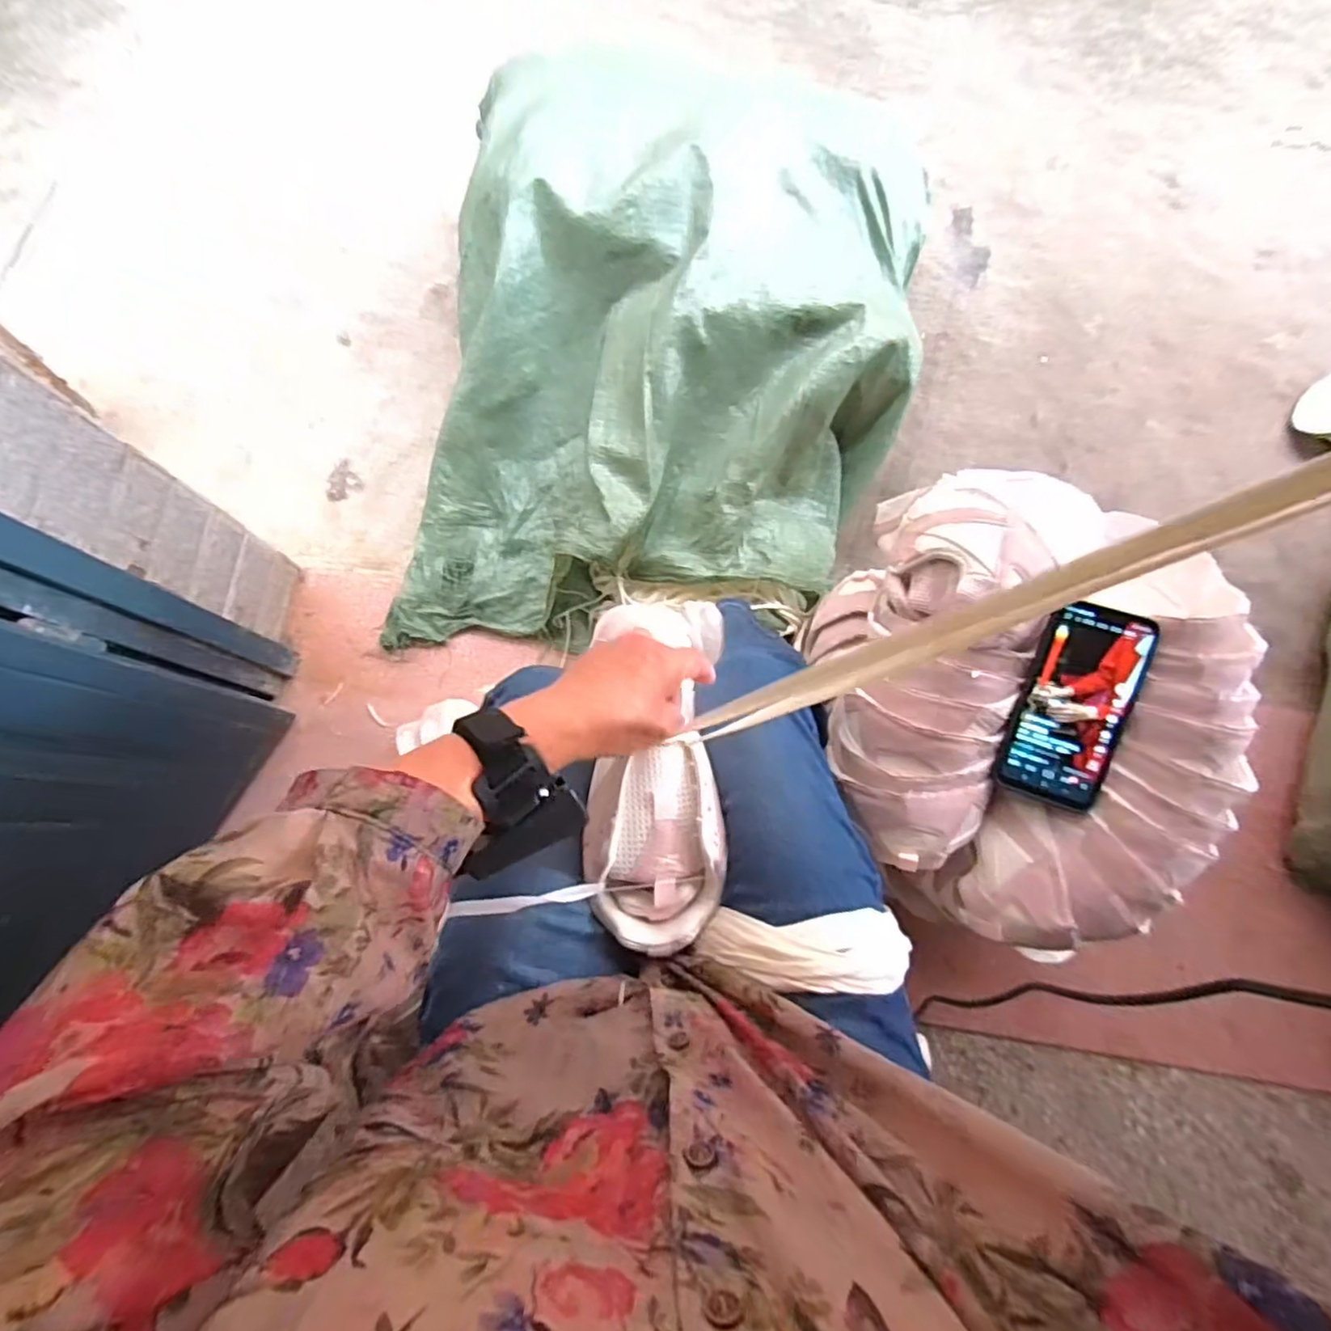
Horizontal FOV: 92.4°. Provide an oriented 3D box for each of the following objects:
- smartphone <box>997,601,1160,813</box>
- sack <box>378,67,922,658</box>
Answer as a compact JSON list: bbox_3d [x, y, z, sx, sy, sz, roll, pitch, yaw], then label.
[{"bbox_3d":[0.337,0.033,0.524,0.078,0.015,0.162,18,95,8],"label":"smartphone"},{"bbox_3d":[0.000,-0.408,0.902,0.648,0.262,0.819,10,77,3],"label":"sack"}]

